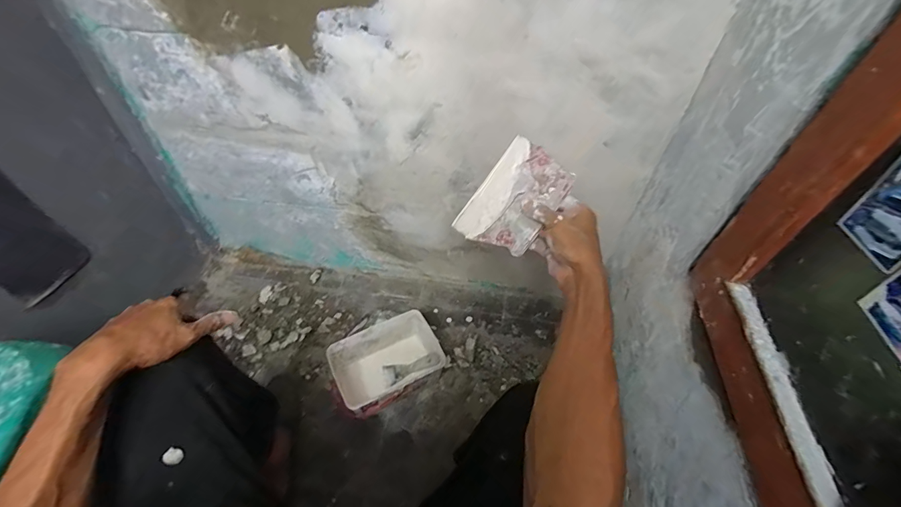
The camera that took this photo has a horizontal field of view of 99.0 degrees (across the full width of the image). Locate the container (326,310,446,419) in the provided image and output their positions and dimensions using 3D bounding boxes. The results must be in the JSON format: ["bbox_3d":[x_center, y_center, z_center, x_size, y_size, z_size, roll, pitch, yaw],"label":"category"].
[{"bbox_3d":[-0.152,0.283,0.956,0.257,0.133,0.173,-23,53,-21],"label":"container"}]

